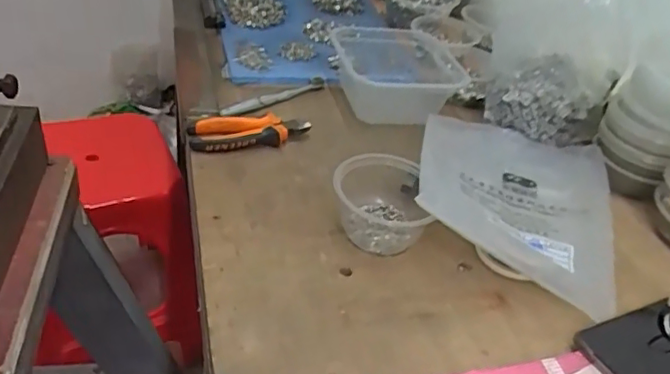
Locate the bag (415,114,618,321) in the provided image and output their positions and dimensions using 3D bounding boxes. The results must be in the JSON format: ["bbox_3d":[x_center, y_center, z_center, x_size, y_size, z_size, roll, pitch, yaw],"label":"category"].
[{"bbox_3d":[0.208,-0.013,0.640,0.222,0.069,0.273,16,38,6],"label":"bag"}]

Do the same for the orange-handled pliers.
[{"bbox_3d":[-0.107,-0.065,0.703,0.146,0.026,0.060,3,39,-10],"label":"orange-handled pliers"}]

